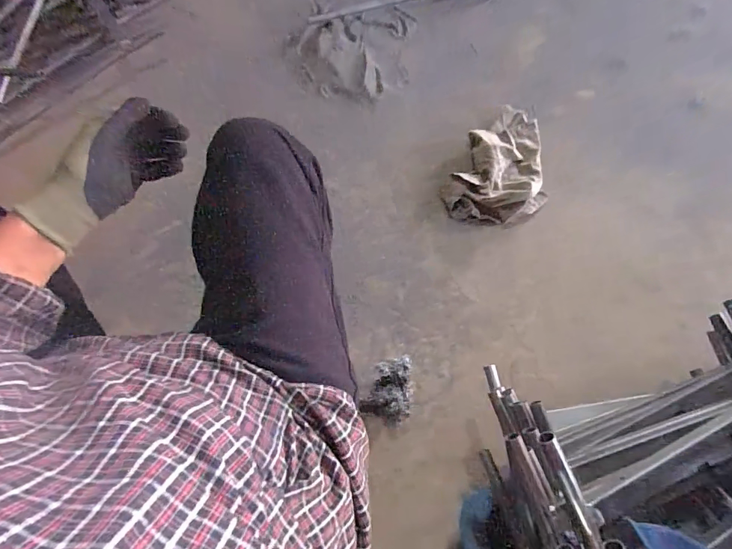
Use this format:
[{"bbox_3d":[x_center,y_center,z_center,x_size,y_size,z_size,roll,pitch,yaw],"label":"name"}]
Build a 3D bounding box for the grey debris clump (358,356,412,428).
[{"bbox_3d":[0.051,0.220,0.803,0.088,0.073,0.130,22,71,6],"label":"grey debris clump"}]

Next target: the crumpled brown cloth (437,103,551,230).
[{"bbox_3d":[0.330,-0.260,0.982,0.208,0.079,0.329,25,71,7],"label":"crumpled brown cloth"}]

